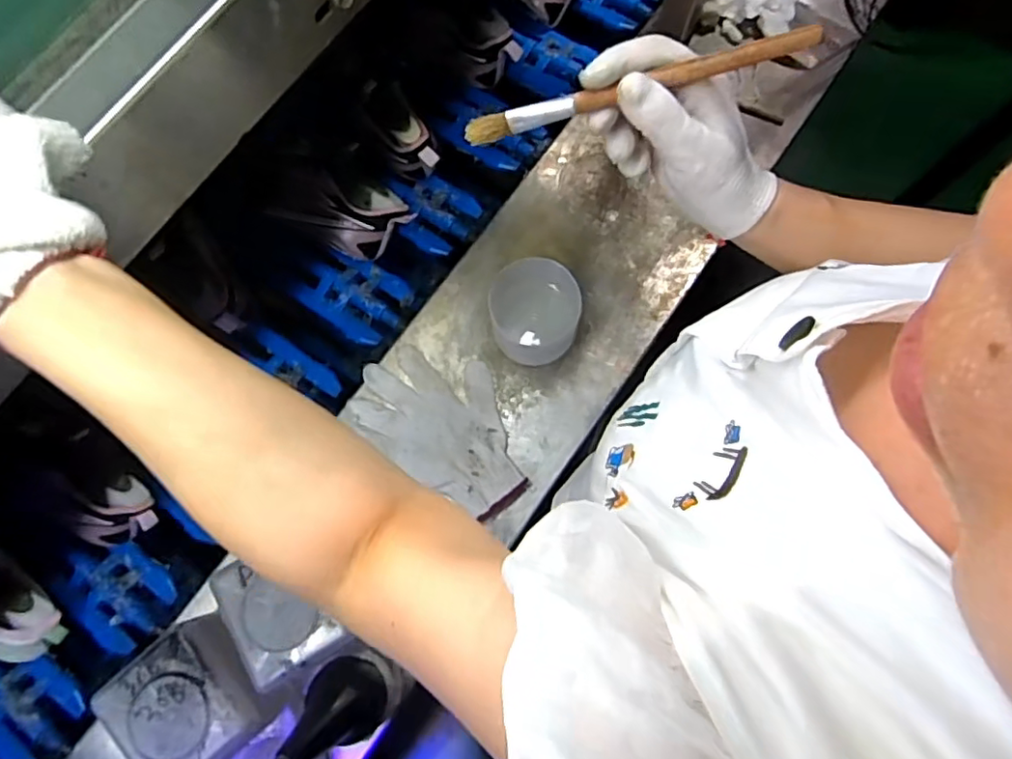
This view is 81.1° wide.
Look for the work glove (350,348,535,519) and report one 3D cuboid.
[{"bbox_3d":[-0.061,0.046,0.636,0.202,0.027,0.133,41,80,9],"label":"work glove"}]

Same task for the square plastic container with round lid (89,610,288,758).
[{"bbox_3d":[-0.273,0.282,0.522,0.106,0.072,0.113,-43,80,-9],"label":"square plastic container with round lid"}]

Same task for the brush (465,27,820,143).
[{"bbox_3d":[0.067,-0.161,0.327,0.191,0.012,0.010,-8,76,18],"label":"brush"}]

